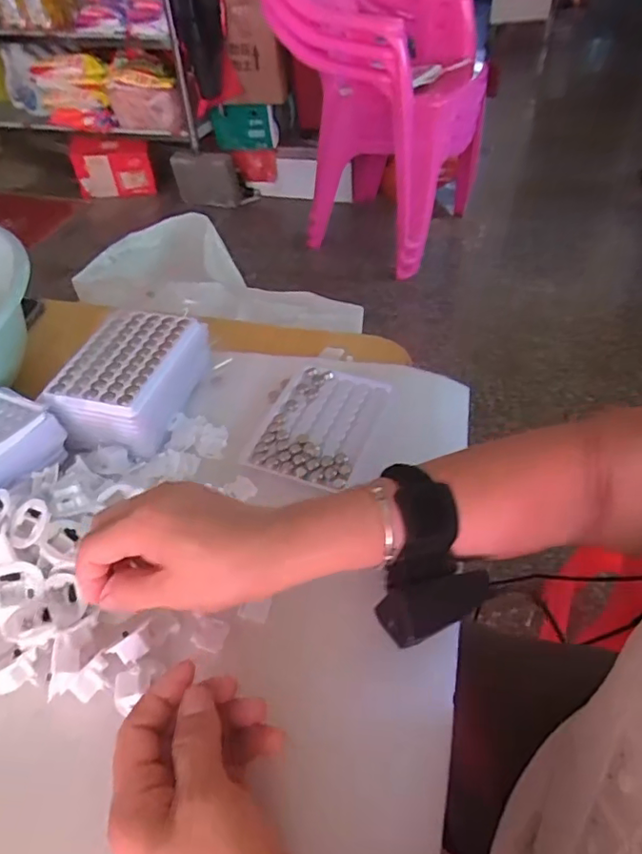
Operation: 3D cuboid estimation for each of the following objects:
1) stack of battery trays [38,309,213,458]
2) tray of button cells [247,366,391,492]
[{"bbox_3d":[-0.162,-0.043,0.484,0.089,0.047,0.133,11,48,13],"label":"stack of battery trays"},{"bbox_3d":[0.001,-0.001,0.474,0.084,0.014,0.125,15,49,16],"label":"tray of button cells"}]

